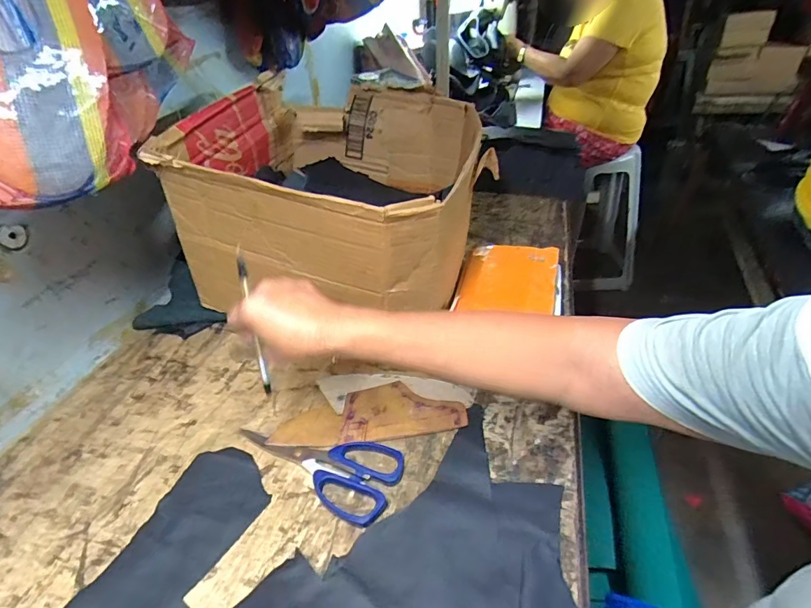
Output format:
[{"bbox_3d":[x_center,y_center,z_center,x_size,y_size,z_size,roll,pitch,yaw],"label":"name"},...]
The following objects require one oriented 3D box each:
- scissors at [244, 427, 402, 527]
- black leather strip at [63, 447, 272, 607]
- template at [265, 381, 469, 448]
[{"bbox_3d":[-0.093,0.160,0.461,0.181,0.009,0.081,14,40,23],"label":"scissors"},{"bbox_3d":[-0.217,0.229,0.374,0.094,0.004,0.243,12,40,22],"label":"black leather strip"},{"bbox_3d":[-0.041,0.125,0.503,0.207,0.007,0.073,-8,39,-5],"label":"template"}]

